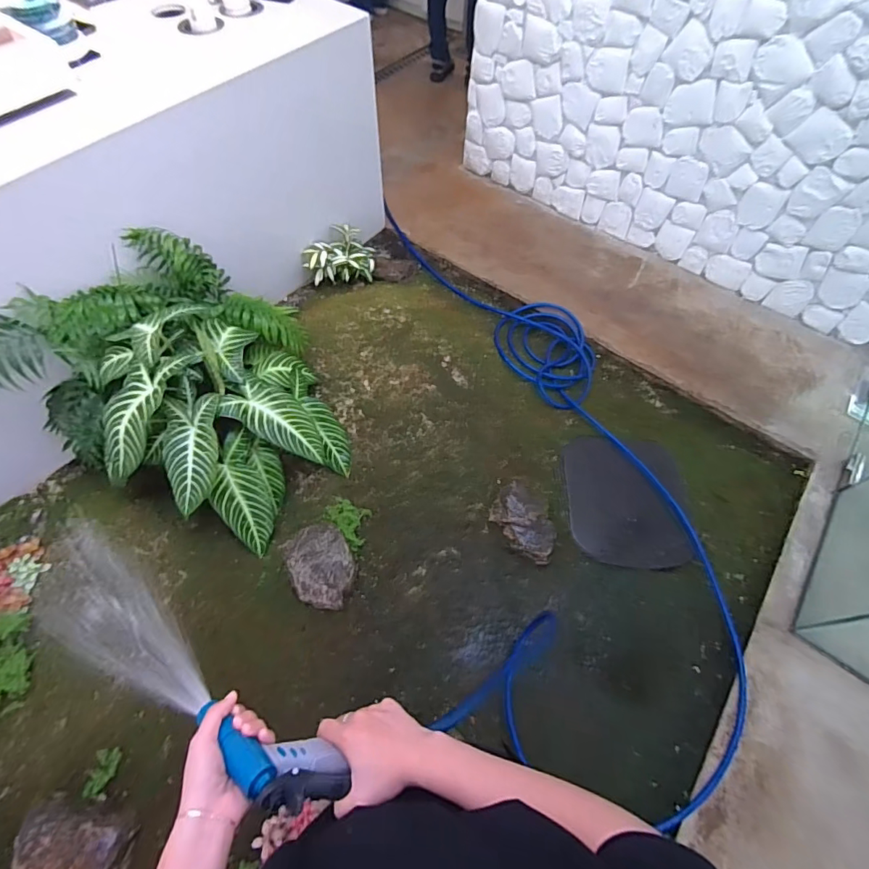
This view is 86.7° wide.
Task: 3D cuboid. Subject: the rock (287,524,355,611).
[{"bbox_3d":[-0.336,0.381,1.349,0.183,0.076,0.258,-20,63,-13],"label":"rock"}]

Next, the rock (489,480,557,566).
[{"bbox_3d":[0.284,0.267,1.462,0.204,0.082,0.245,8,60,3],"label":"rock"}]

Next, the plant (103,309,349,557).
[{"bbox_3d":[-0.652,-0.056,1.358,0.675,0.371,0.601,40,67,19],"label":"plant"}]

